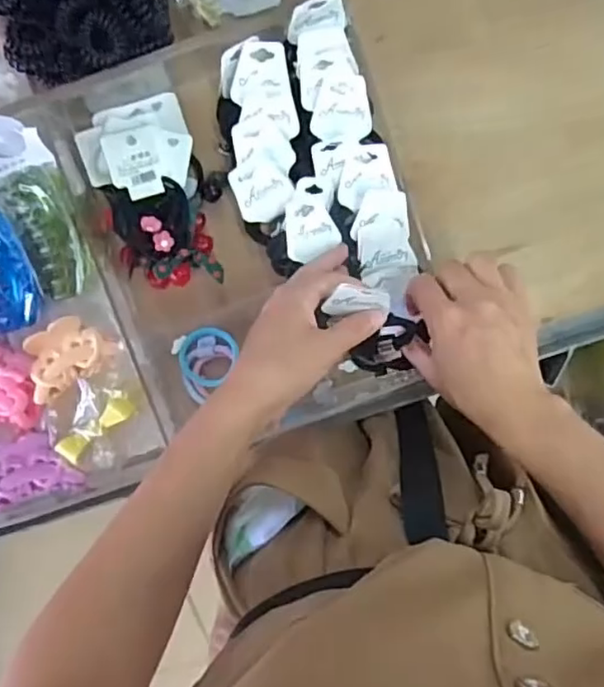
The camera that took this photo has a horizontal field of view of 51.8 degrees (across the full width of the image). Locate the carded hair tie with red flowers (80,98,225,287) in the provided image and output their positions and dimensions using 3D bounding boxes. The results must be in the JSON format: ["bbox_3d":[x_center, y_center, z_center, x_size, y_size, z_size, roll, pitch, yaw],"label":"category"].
[{"bbox_3d":[-0.114,-0.117,0.487,0.092,0.028,0.143,-18,98,1],"label":"carded hair tie with red flowers"}]

